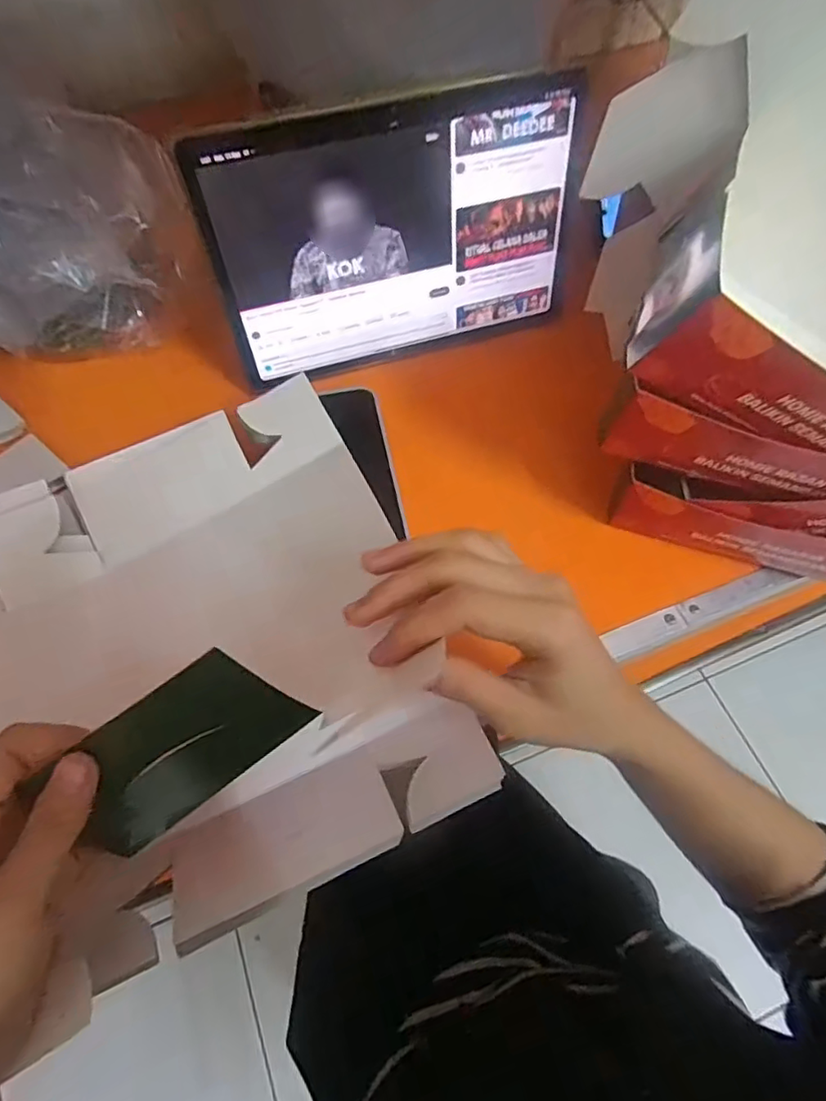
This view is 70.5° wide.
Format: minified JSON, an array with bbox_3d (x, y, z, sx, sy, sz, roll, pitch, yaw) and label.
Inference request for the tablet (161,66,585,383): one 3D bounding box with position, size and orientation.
[{"bbox_3d":[-0.005,-0.207,0.398,0.251,0.162,0.009,-16,53,-9],"label":"tablet"}]

